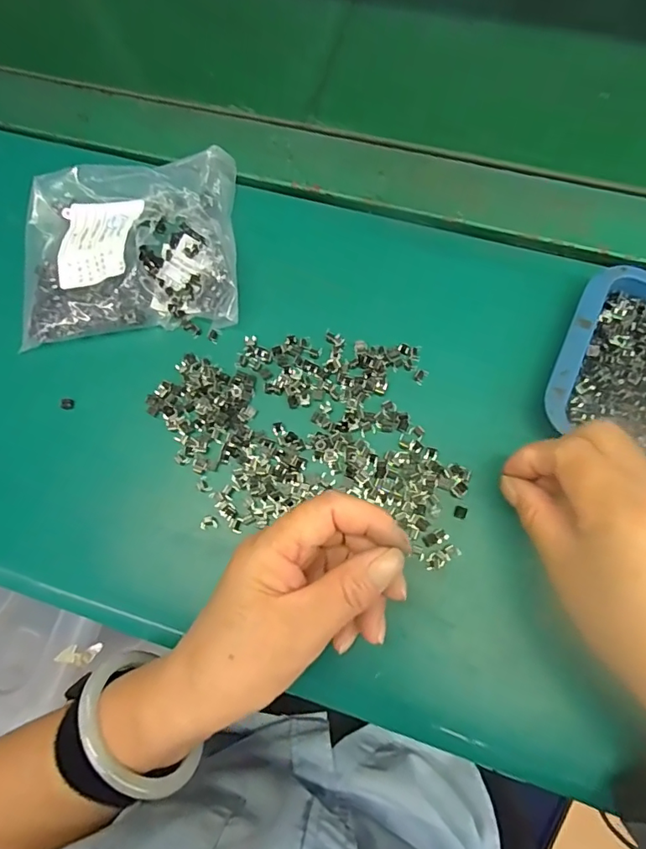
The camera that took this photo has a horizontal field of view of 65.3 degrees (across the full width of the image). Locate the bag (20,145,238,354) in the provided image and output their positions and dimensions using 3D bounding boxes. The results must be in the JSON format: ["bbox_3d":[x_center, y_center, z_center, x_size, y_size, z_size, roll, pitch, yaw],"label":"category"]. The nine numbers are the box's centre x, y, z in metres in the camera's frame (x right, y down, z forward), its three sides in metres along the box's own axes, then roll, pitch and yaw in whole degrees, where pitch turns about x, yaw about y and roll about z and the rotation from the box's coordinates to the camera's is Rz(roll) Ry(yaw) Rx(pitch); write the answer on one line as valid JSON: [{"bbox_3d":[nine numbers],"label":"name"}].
[{"bbox_3d":[-0.129,-0.124,0.331,0.138,0.035,0.123,-6,73,2],"label":"bag"}]

